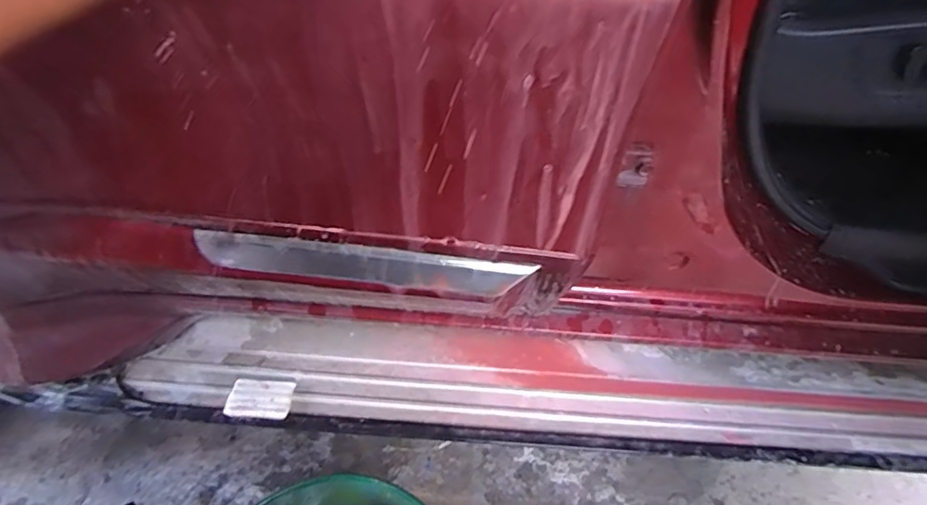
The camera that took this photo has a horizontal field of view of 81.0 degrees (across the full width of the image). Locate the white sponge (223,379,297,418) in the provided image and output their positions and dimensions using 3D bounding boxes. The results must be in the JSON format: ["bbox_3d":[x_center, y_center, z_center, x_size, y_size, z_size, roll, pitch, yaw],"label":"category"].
[{"bbox_3d":[-0.252,0.183,0.676,0.075,0.010,0.049,4,45,0],"label":"white sponge"}]

